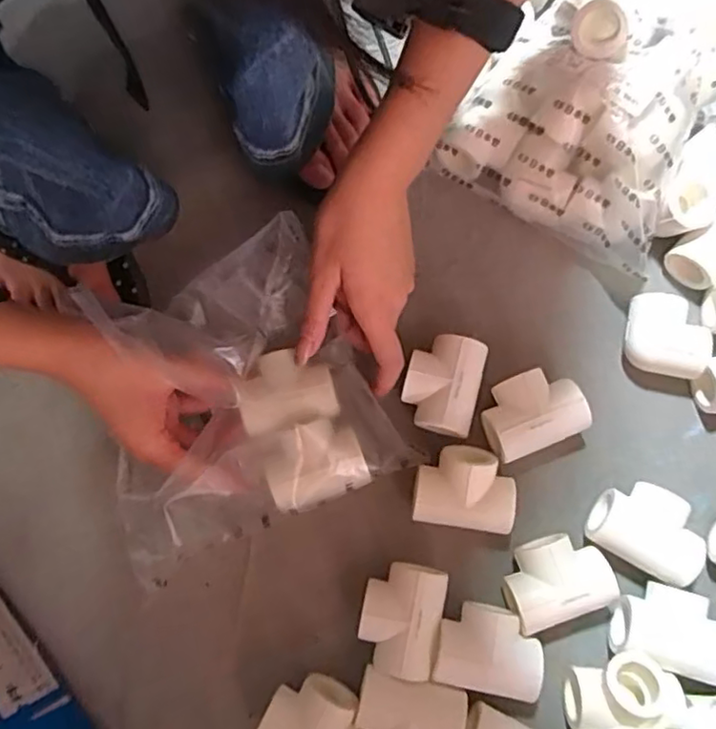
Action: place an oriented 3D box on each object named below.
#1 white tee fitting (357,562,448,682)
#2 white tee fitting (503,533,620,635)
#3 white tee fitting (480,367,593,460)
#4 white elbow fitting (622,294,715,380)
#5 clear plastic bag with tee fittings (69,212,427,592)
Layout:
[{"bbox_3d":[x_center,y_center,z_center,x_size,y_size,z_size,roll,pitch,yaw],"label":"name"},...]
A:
[{"bbox_3d":[0.026,0.158,0.395,0.048,0.038,0.065,10,79,4],"label":"white tee fitting"},{"bbox_3d":[0.123,0.134,0.398,0.062,0.039,0.047,-19,79,-1],"label":"white tee fitting"},{"bbox_3d":[0.113,0.032,0.418,0.063,0.040,0.048,-21,79,-2],"label":"white tee fitting"},{"bbox_3d":[0.207,-0.017,0.430,0.050,0.035,0.053,4,79,3],"label":"white elbow fitting"},{"bbox_3d":[-0.084,0.017,0.404,0.175,0.064,0.177,-25,78,-4],"label":"clear plastic bag with tee fittings"}]

